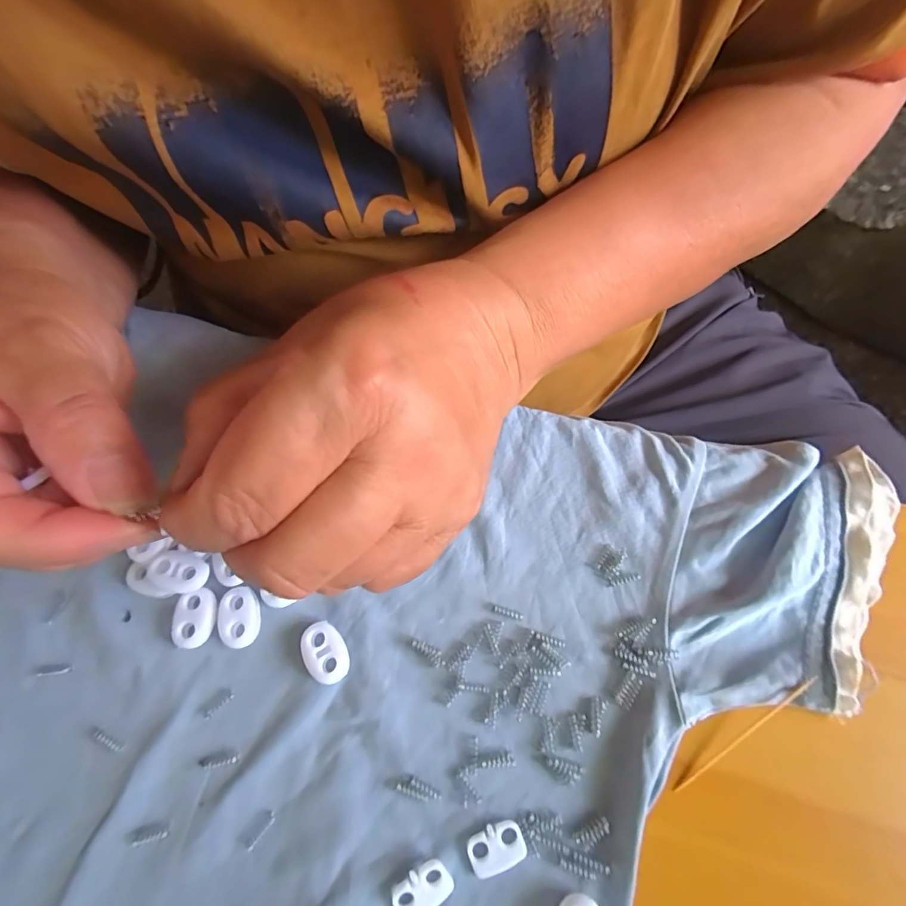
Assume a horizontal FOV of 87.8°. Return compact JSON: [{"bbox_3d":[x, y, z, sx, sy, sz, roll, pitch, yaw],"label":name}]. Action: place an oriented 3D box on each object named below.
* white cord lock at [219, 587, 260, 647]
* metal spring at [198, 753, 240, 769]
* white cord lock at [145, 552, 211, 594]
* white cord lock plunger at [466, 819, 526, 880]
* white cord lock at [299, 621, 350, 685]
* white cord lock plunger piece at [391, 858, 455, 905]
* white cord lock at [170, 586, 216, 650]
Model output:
[{"bbox_3d":[-0.083,0.064,0.182,0.015,0.005,0.021,-9,67,-1],"label":"white cord lock"},{"bbox_3d":[-0.083,0.109,0.166,0.015,0.004,0.004,-8,67,-1],"label":"metal spring"},{"bbox_3d":[-0.107,0.047,0.184,0.022,0.010,0.014,8,68,6],"label":"white cord lock"},{"bbox_3d":[0.014,0.128,0.153,0.018,0.004,0.013,-21,68,-7],"label":"white cord lock plunger"},{"bbox_3d":[-0.048,0.075,0.176,0.015,0.005,0.022,-26,68,-9],"label":"white cord lock"},{"bbox_3d":[-0.010,0.139,0.149,0.019,0.005,0.012,-34,70,-11],"label":"white cord lock plunger piece"},{"bbox_3d":[-0.100,0.064,0.181,0.016,0.005,0.021,-11,67,-2],"label":"white cord lock"}]

